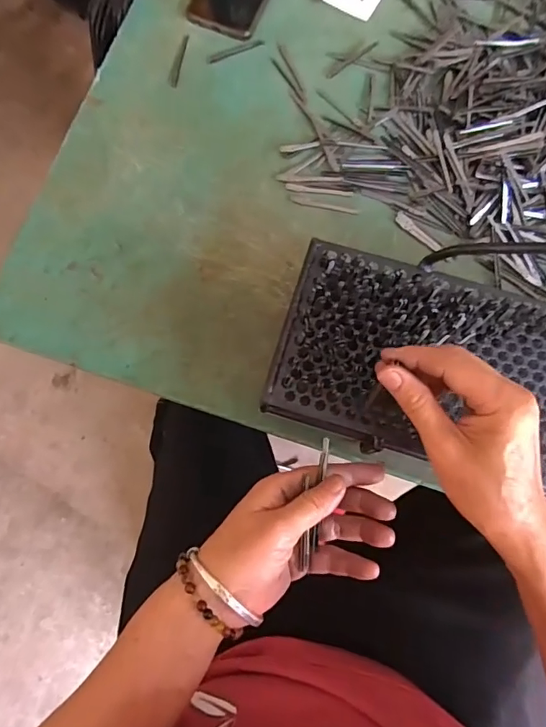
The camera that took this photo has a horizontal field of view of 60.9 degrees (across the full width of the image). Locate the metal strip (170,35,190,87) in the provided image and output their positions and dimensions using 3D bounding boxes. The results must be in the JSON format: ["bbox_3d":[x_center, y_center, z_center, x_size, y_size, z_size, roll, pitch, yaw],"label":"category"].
[{"bbox_3d":[-0.099,-0.323,0.494,0.009,0.004,0.067,10,76,3],"label":"metal strip"}]

